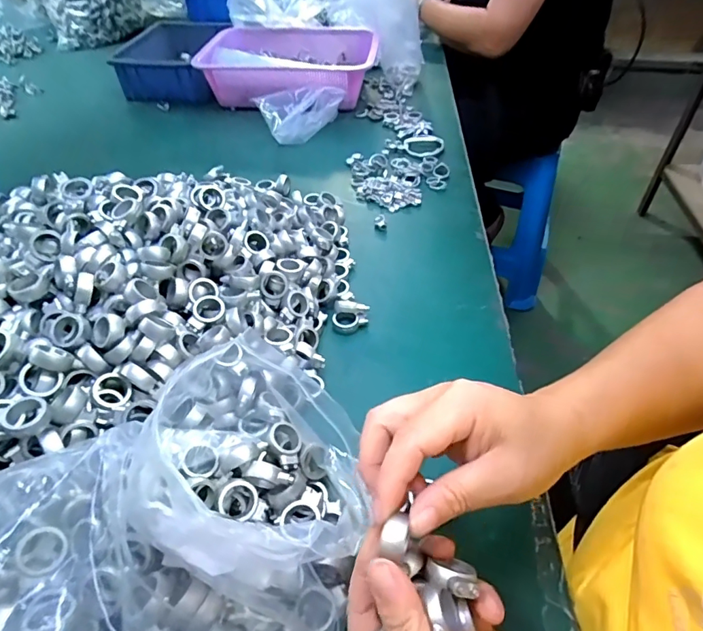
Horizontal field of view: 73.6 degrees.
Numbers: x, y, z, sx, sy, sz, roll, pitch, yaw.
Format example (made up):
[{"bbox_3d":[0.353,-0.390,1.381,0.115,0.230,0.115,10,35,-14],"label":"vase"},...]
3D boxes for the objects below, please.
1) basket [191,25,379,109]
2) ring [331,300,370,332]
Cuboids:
[{"bbox_3d":[-0.121,-0.455,0.868,0.324,0.087,0.244,8,45,6],"label":"basket"},{"bbox_3d":[-0.001,0.000,0.456,0.034,0.015,0.028,4,44,2],"label":"ring"}]

